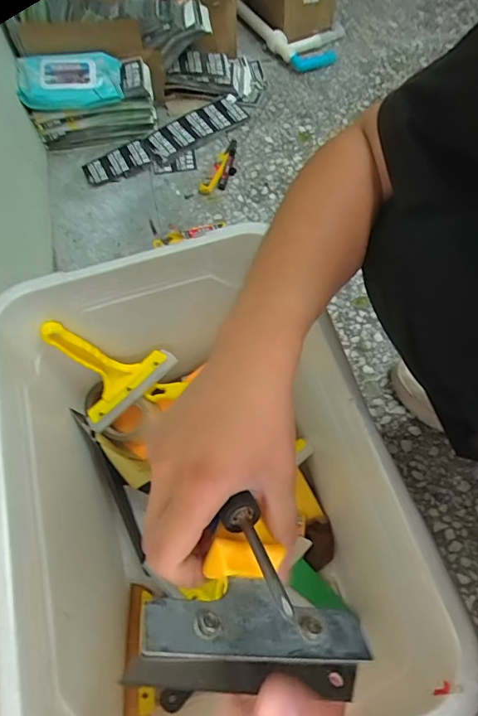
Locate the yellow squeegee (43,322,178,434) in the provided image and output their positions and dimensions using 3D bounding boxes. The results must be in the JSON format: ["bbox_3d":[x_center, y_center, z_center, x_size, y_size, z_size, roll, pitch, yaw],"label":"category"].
[{"bbox_3d":[-0.169,0.004,0.568,0.130,0.153,0.022,-39,44,2],"label":"yellow squeegee"}]

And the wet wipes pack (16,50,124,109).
[{"bbox_3d":[-0.322,-0.528,0.890,0.190,0.060,0.102,2,63,3],"label":"wet wipes pack"}]

